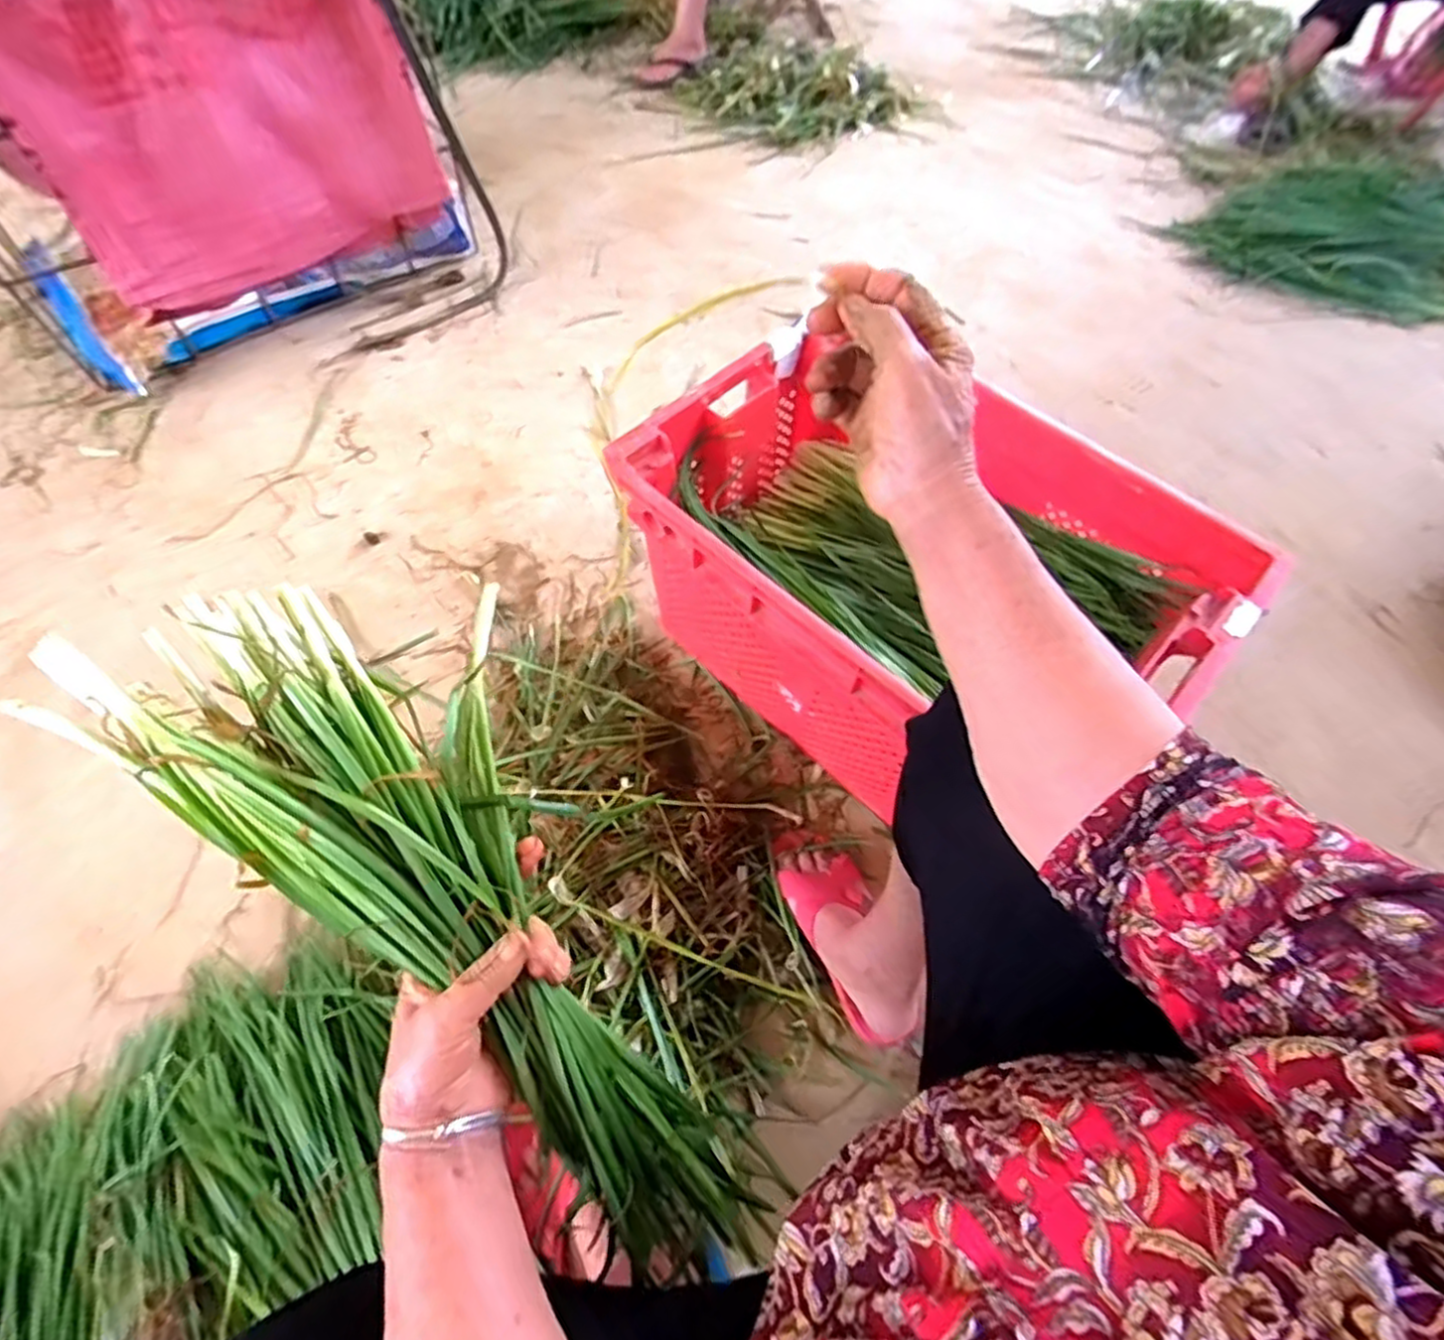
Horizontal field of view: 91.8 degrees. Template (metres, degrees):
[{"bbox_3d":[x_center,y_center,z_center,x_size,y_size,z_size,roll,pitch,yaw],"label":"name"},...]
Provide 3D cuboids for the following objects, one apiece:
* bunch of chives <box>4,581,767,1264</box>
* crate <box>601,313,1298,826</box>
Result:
[{"bbox_3d":[-0.123,0.148,0.411,0.172,0.052,0.477,-39,100,-21],"label":"bunch of chives"},{"bbox_3d":[0.217,-0.106,0.856,0.612,0.276,0.418,38,66,18],"label":"crate"}]

